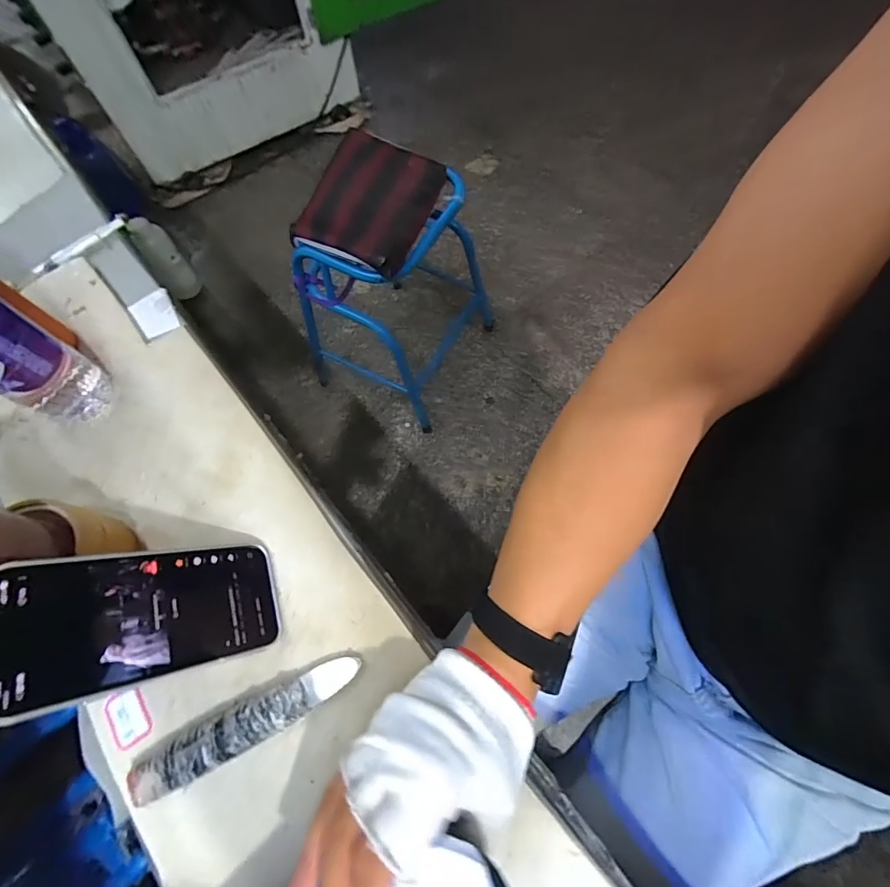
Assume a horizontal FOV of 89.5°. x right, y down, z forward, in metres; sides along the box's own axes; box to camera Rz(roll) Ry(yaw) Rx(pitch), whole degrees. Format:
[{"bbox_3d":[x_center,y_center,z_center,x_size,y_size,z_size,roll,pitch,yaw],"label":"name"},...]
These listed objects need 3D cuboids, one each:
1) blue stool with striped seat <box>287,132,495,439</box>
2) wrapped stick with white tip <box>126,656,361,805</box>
[{"bbox_3d":[-0.078,-0.396,1.074,0.308,0.527,0.476,29,73,13],"label":"blue stool with striped seat"},{"bbox_3d":[-0.139,0.197,0.315,0.163,0.013,0.028,-26,68,-9],"label":"wrapped stick with white tip"}]

